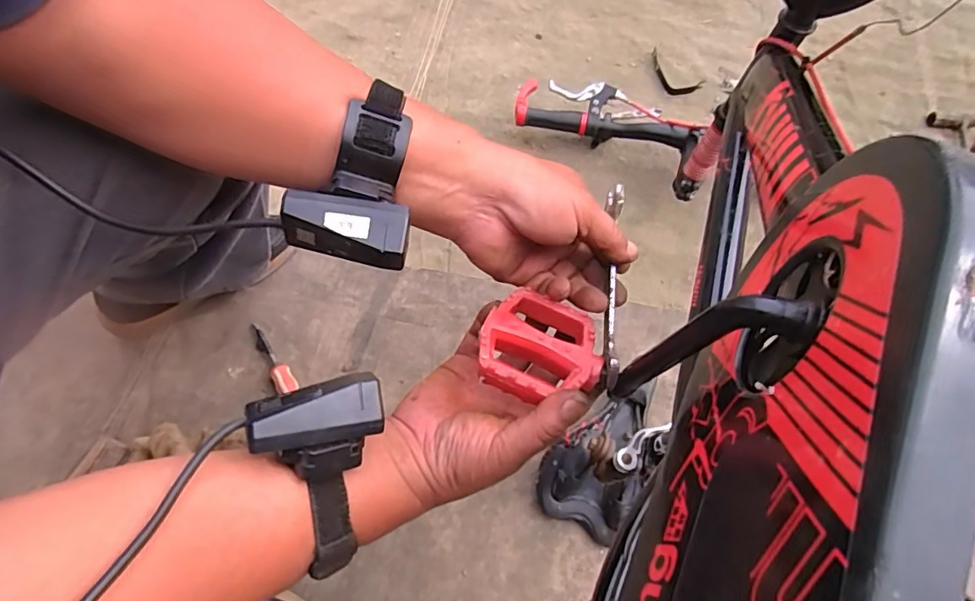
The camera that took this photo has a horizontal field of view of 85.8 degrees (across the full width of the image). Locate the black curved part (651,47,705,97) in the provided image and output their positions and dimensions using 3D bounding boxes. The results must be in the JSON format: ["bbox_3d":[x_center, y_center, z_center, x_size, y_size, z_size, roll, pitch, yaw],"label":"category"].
[{"bbox_3d":[0.323,-0.398,0.931,0.108,0.015,0.058,40,74,16],"label":"black curved part"}]

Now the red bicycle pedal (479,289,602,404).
[{"bbox_3d":[0.035,0.035,0.344,0.075,0.027,0.068,18,51,2],"label":"red bicycle pedal"}]

